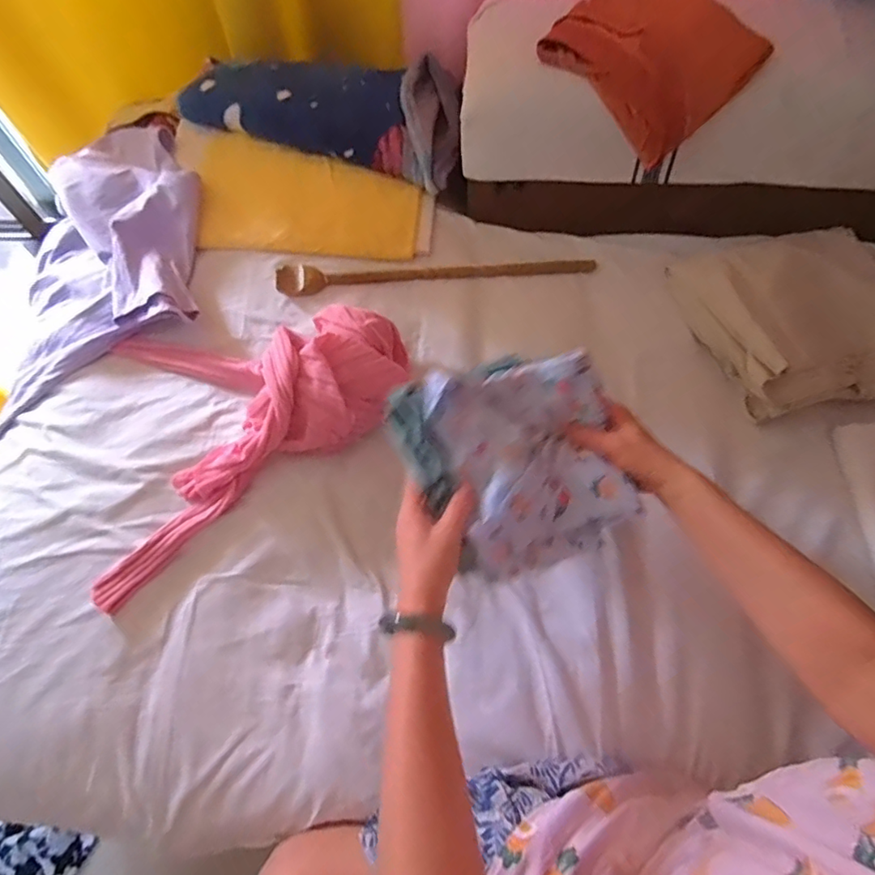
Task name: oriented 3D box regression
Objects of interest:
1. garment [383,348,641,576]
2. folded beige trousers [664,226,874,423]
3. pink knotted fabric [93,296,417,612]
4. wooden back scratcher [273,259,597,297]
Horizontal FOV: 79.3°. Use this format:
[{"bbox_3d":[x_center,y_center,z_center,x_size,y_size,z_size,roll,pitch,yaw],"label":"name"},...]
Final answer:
[{"bbox_3d":[0.083,0.016,0.526,0.210,0.101,0.194,-24,67,-10],"label":"garment"},{"bbox_3d":[0.500,-0.166,0.719,0.315,0.072,0.249,-11,66,-4],"label":"folded beige trousers"},{"bbox_3d":[-0.262,-0.055,0.638,0.436,0.075,0.278,-35,69,-14],"label":"pink knotted fabric"},{"bbox_3d":[0.003,-0.234,0.748,0.454,0.042,0.046,-7,65,-2],"label":"wooden back scratcher"}]

